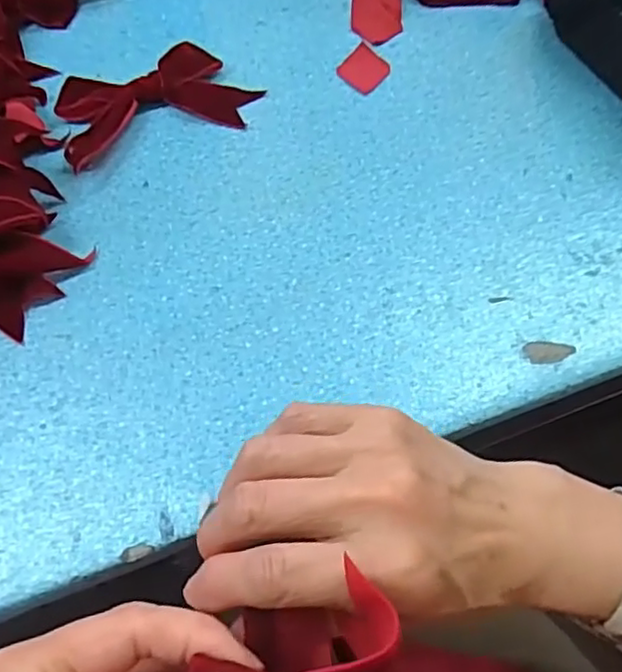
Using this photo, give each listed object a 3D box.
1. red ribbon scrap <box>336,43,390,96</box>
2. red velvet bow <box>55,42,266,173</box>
[{"bbox_3d":[0.039,-0.195,0.470,0.036,0.004,0.037,-40,67,-18],"label":"red ribbon scrap"},{"bbox_3d":[-0.110,-0.168,0.455,0.134,0.017,0.084,-20,62,-9],"label":"red velvet bow"}]

